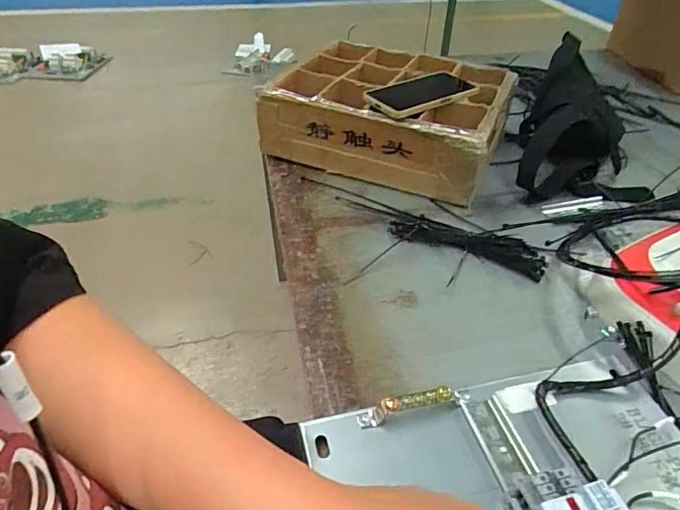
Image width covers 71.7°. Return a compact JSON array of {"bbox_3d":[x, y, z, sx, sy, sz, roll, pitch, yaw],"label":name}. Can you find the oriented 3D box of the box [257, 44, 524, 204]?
[{"bbox_3d":[0.085,-0.233,0.773,0.341,0.115,0.291,17,43,18],"label":"box"}]

